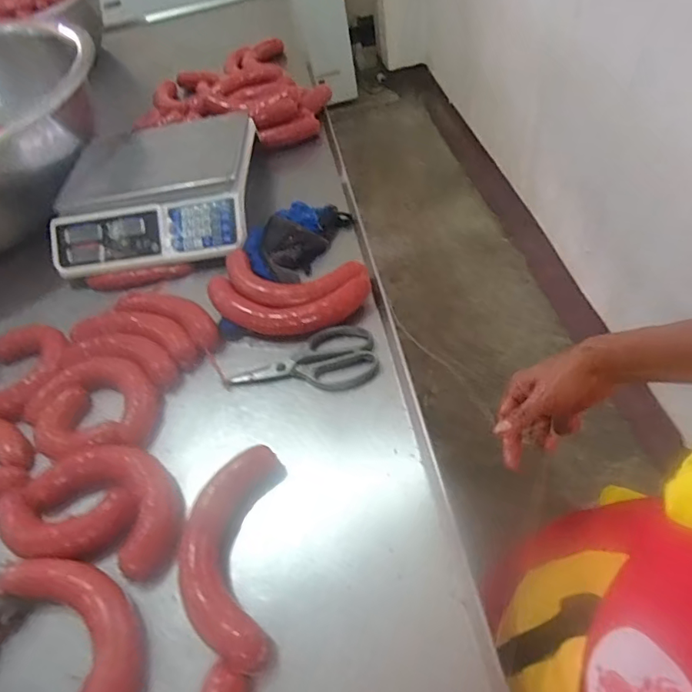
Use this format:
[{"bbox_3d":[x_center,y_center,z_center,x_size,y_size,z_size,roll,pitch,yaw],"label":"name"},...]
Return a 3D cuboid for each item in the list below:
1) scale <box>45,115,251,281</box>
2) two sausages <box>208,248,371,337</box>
[{"bbox_3d":[-0.334,-0.287,0.900,0.330,0.090,0.338,-6,50,5],"label":"scale"},{"bbox_3d":[-0.085,-0.076,0.725,0.233,0.038,0.125,5,52,14],"label":"two sausages"}]

